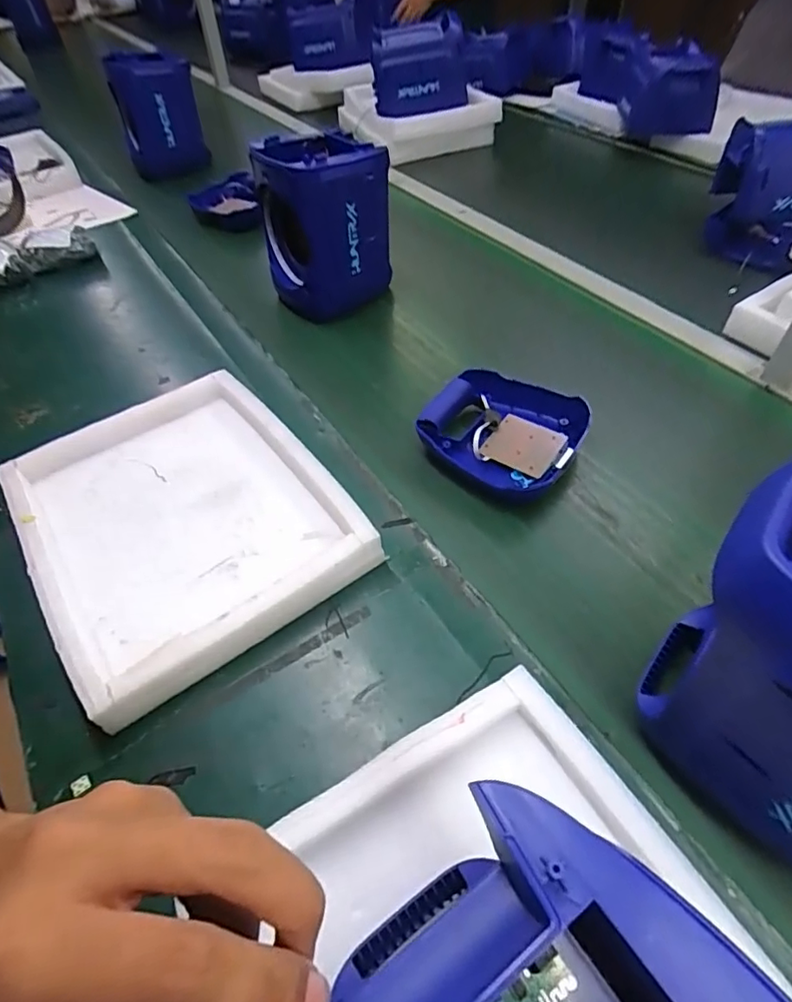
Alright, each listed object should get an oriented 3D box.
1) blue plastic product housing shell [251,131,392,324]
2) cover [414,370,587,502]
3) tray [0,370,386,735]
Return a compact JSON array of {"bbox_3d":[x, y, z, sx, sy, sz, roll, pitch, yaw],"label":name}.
[{"bbox_3d":[-0.104,-0.404,0.819,0.178,0.223,0.128,-11,44,-5],"label":"blue plastic product housing shell"},{"bbox_3d":[0.123,-0.075,0.656,0.179,0.072,0.164,25,52,28],"label":"cover"},{"bbox_3d":[-0.229,0.008,0.571,0.286,0.053,0.347,-30,49,-23],"label":"tray"}]

